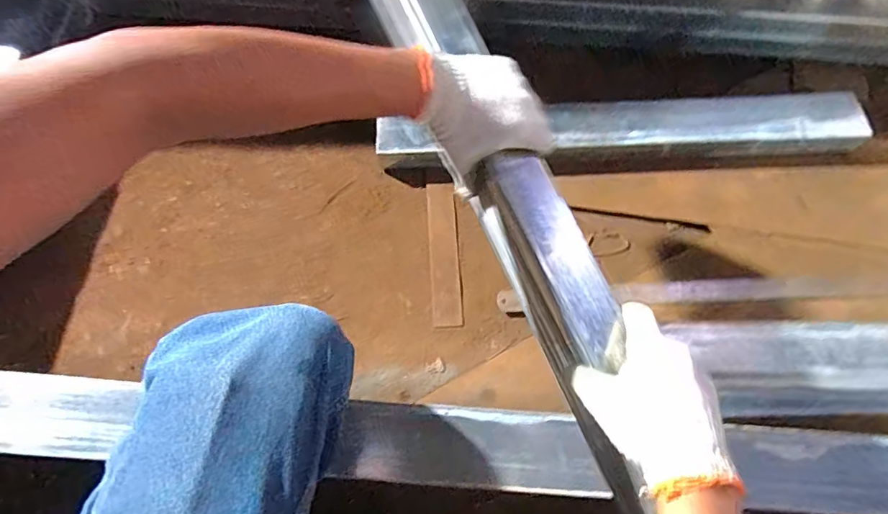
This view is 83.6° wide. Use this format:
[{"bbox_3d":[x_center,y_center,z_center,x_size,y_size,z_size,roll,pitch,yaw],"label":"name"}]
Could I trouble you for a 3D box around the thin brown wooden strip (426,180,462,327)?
[{"bbox_3d":[-0.001,-0.009,0.900,0.048,0.006,0.272,-3,70,-2],"label":"thin brown wooden strip"}]

